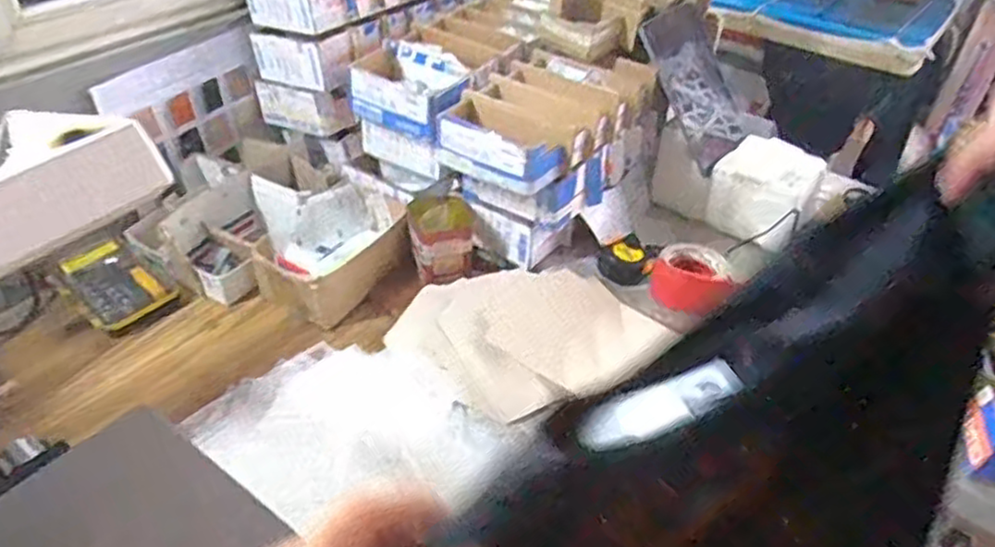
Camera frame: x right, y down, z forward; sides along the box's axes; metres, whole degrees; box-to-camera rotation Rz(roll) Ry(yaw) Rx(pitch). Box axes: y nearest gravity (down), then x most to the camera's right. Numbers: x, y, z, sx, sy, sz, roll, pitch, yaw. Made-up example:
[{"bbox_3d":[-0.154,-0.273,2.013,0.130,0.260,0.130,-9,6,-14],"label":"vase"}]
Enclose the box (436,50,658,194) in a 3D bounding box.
[{"bbox_3d":[0.072,-0.231,1.038,0.182,0.077,0.338,26,44,27],"label":"box"}]

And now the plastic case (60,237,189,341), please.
[{"bbox_3d":[-0.548,0.015,1.023,0.181,0.033,0.105,28,45,28],"label":"plastic case"}]

